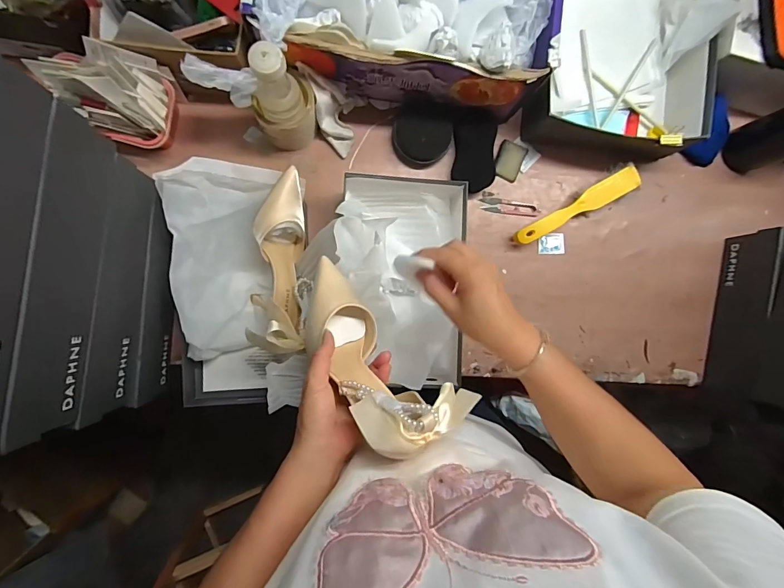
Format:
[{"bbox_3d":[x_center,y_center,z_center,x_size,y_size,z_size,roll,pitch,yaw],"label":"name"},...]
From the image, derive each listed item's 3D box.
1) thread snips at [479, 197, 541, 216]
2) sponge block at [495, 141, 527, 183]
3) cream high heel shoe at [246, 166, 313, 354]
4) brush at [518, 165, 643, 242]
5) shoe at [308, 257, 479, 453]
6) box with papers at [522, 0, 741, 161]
[{"bbox_3d":[0.198,-0.145,0.665,0.099,0.009,0.022,9,89,-5],"label":"thread snips"},{"bbox_3d":[0.196,-0.222,0.664,0.046,0.010,0.061,23,88,-5],"label":"sponge block"},{"bbox_3d":[-0.164,-0.049,0.563,0.082,0.112,0.249,3,89,-5],"label":"cream high heel shoe"},{"bbox_3d":[0.303,-0.139,0.657,0.222,0.039,0.037,-30,92,-5],"label":"brush"},{"bbox_3d":[-0.017,0.065,0.435,0.103,0.092,0.238,-37,52,-5],"label":"shoe"},{"bbox_3d":[0.370,-0.393,0.626,0.274,0.123,0.327,14,88,-5],"label":"box with papers"}]

